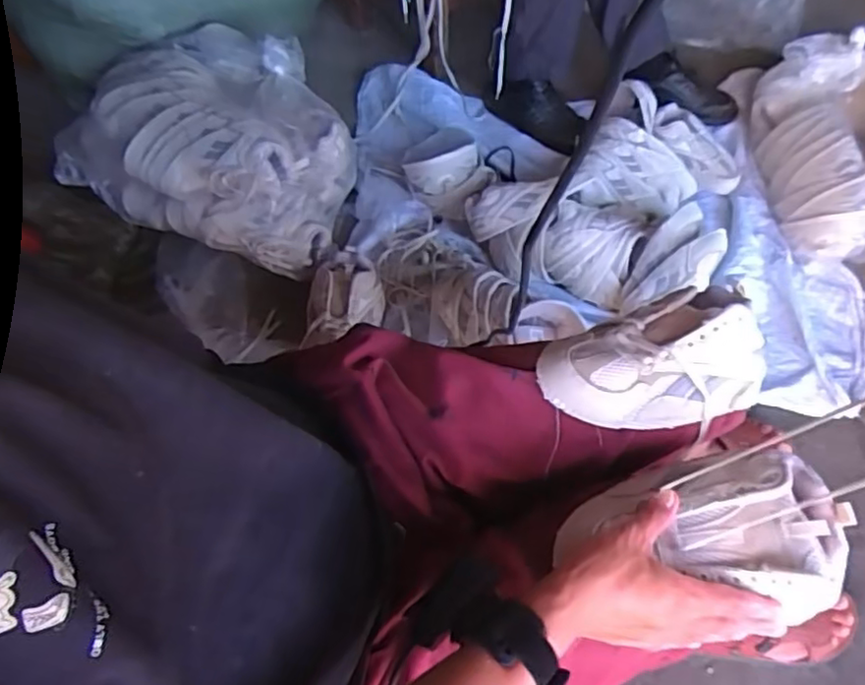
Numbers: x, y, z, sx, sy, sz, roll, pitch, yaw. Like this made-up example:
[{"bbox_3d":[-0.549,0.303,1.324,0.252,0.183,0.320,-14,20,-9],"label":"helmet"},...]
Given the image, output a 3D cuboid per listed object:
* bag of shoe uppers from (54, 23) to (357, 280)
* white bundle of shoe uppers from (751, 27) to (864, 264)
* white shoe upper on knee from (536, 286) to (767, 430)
[{"bbox_3d":[-0.355,-0.345,1.073,0.413,0.186,0.356,10,62,6],"label":"bag of shoe uppers"},{"bbox_3d":[0.839,-0.352,1.115,0.439,0.207,0.364,-3,62,-1],"label":"white bundle of shoe uppers"},{"bbox_3d":[0.199,0.017,0.548,0.210,0.064,0.112,-20,63,-10],"label":"white shoe upper on knee"}]

